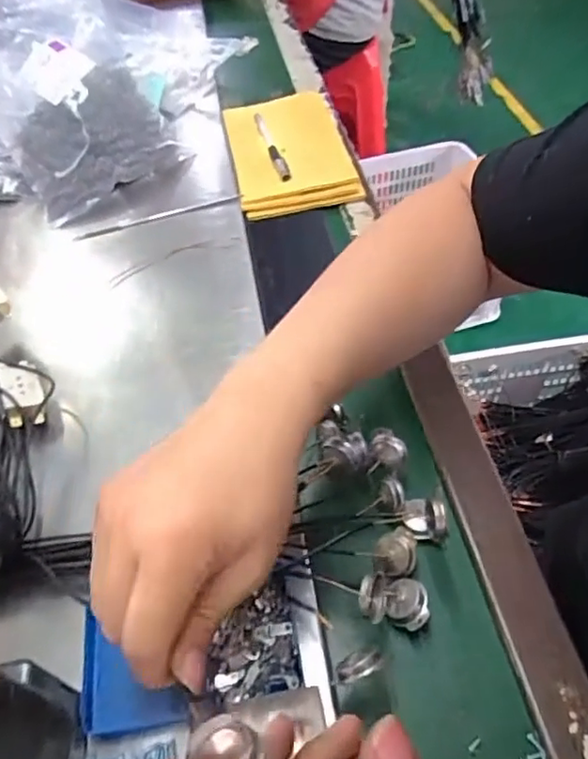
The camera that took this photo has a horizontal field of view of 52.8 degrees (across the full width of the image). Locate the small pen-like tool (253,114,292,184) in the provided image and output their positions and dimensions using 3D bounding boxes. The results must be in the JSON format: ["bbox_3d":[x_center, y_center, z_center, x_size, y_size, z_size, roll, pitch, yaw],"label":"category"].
[{"bbox_3d":[-0.025,-0.268,0.673,0.015,0.015,0.146,-12,51,-6],"label":"small pen-like tool"}]

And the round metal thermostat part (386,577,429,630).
[{"bbox_3d":[0.066,0.135,0.350,0.023,0.024,0.027,0,50,3],"label":"round metal thermostat part"}]

